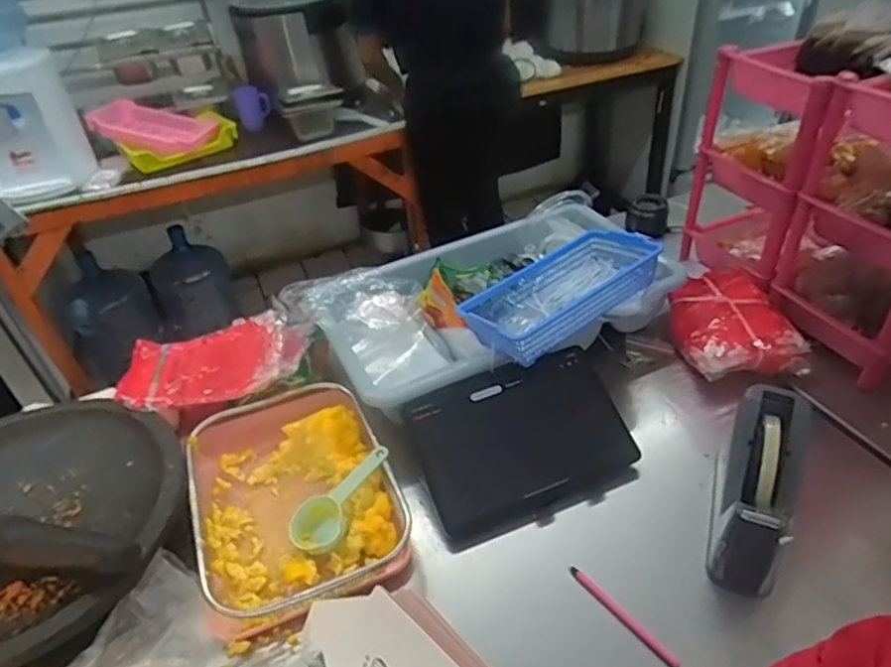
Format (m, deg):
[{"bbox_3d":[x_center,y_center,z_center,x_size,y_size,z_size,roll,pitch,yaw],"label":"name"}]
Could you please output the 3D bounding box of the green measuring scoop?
[{"bbox_3d":[-0.114,0.191,0.699,0.059,0.039,0.138,29,68,36],"label":"green measuring scoop"}]

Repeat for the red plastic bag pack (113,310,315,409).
[{"bbox_3d":[-0.314,0.038,0.847,0.249,0.046,0.147,-10,39,-6],"label":"red plastic bag pack"}]

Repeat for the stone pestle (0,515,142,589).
[{"bbox_3d":[-0.394,0.224,0.615,0.190,0.058,0.053,3,39,11],"label":"stone pestle"}]

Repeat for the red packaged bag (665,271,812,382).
[{"bbox_3d":[0.409,-0.014,0.889,0.146,0.057,0.198,-7,38,-3],"label":"red packaged bag"}]

